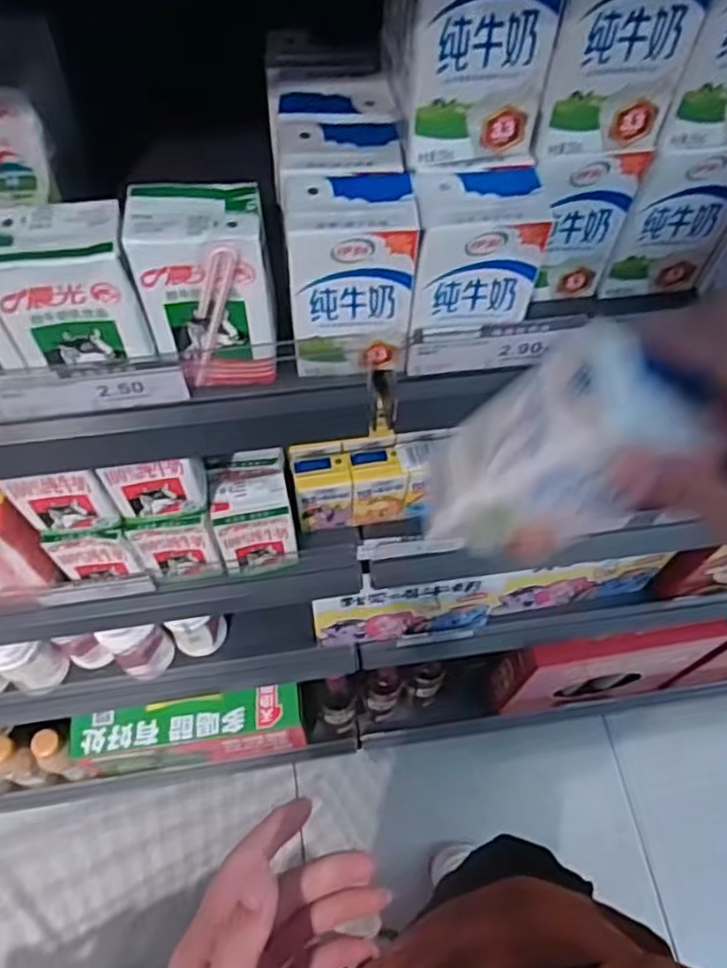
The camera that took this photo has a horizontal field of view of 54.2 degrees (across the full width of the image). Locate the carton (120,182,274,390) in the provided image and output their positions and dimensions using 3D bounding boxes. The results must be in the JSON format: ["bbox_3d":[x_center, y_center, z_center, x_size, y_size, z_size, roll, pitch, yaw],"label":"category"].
[{"bbox_3d":[-0.083,-0.103,0.382,0.062,0.099,0.048,-7,62,-6],"label":"carton"}]

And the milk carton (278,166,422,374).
[{"bbox_3d":[-0.007,-0.114,0.392,0.066,0.101,0.049,-3,61,-4],"label":"milk carton"}]

